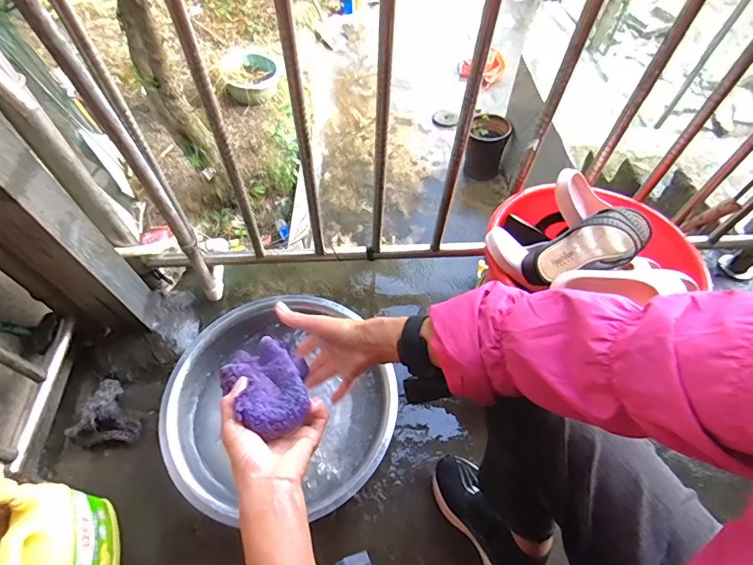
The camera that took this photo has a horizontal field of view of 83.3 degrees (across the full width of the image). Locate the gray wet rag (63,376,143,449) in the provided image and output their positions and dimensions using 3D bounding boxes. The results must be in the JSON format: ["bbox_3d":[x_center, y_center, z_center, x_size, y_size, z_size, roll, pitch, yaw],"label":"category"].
[{"bbox_3d":[-0.531,0.255,0.807,0.102,0.053,0.149,-32,63,-20],"label":"gray wet rag"}]

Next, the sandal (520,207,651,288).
[{"bbox_3d":[0.339,-0.059,0.665,0.232,0.071,0.077,-17,59,-12],"label":"sandal"}]

